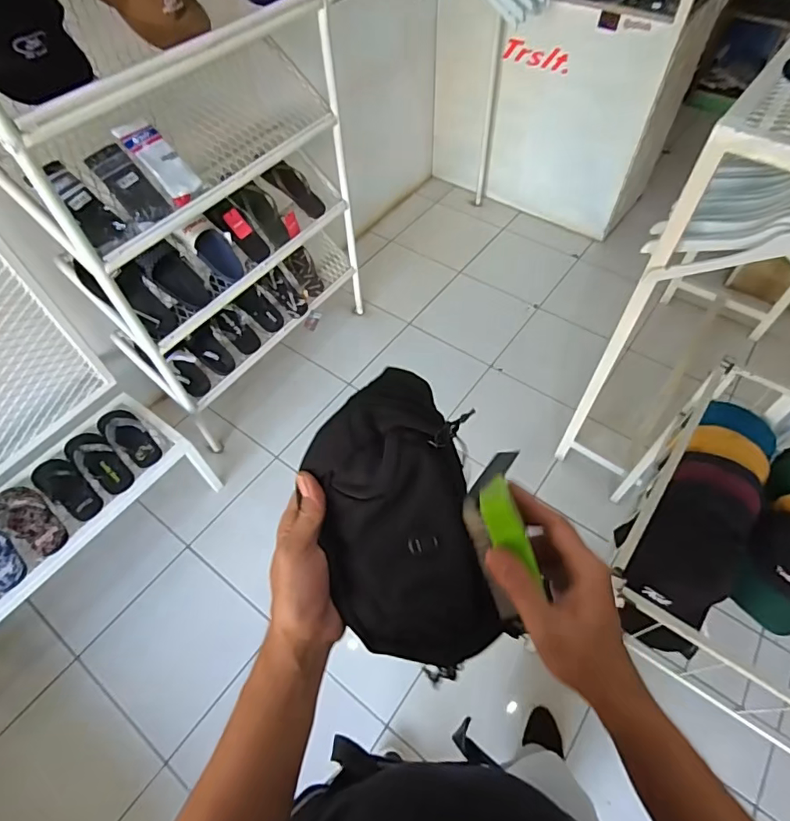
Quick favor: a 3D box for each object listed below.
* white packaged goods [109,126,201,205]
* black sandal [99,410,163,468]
[{"bbox_3d":[-0.562,-0.599,1.174,0.215,0.036,0.087,48,65,-6],"label":"white packaged goods"},{"bbox_3d":[-0.779,0.064,1.421,0.238,0.056,0.097,34,63,23],"label":"black sandal"}]

